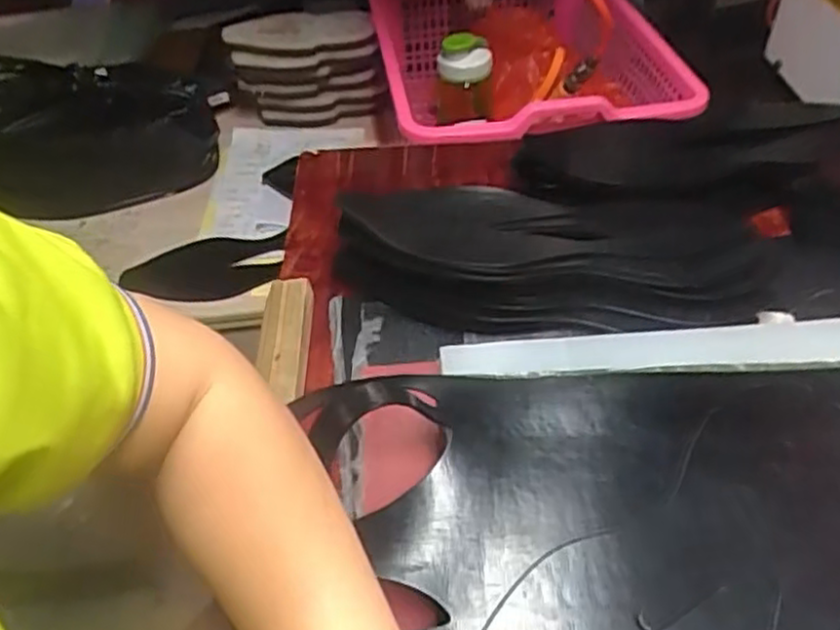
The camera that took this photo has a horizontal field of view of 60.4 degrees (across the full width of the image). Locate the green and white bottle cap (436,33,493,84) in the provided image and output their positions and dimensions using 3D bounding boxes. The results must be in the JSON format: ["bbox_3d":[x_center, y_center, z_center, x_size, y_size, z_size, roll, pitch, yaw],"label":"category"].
[{"bbox_3d":[0.051,-0.296,0.823,0.063,0.043,0.047,-6,45,-3],"label":"green and white bottle cap"}]

